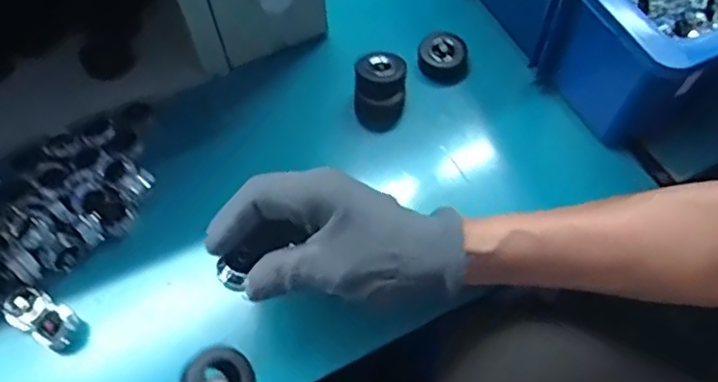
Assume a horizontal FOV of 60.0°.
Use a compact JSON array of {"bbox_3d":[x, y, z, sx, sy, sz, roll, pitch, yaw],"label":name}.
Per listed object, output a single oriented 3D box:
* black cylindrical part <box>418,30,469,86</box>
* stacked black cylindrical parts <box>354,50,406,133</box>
[{"bbox_3d":[0.068,-0.105,0.496,0.038,0.036,0.033,7,61,7],"label":"black cylindrical part"},{"bbox_3d":[0.016,-0.076,0.474,0.037,0.049,0.039,-1,60,3],"label":"stacked black cylindrical parts"}]

